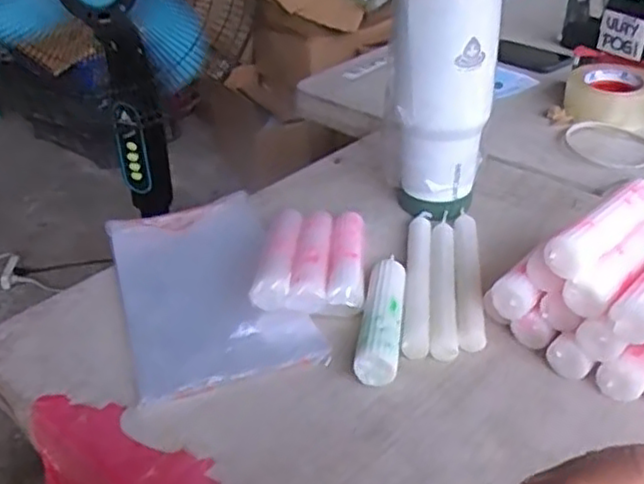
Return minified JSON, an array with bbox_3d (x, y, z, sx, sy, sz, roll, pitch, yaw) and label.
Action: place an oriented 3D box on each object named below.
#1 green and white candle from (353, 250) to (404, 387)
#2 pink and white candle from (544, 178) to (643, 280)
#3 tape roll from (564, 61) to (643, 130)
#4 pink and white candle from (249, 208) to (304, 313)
[{"bbox_3d":[0.054,0.058,0.589,0.033,0.030,0.150,4,34,10],"label":"green and white candle"},{"bbox_3d":[0.225,-0.015,0.535,0.142,0.026,0.027,-29,42,-34],"label":"pink and white candle"},{"bbox_3d":[0.403,-0.205,0.954,0.115,0.055,0.115,-2,34,1],"label":"tape roll"},{"bbox_3d":[-0.040,0.011,0.654,0.034,0.030,0.147,1,34,5],"label":"pink and white candle"}]

